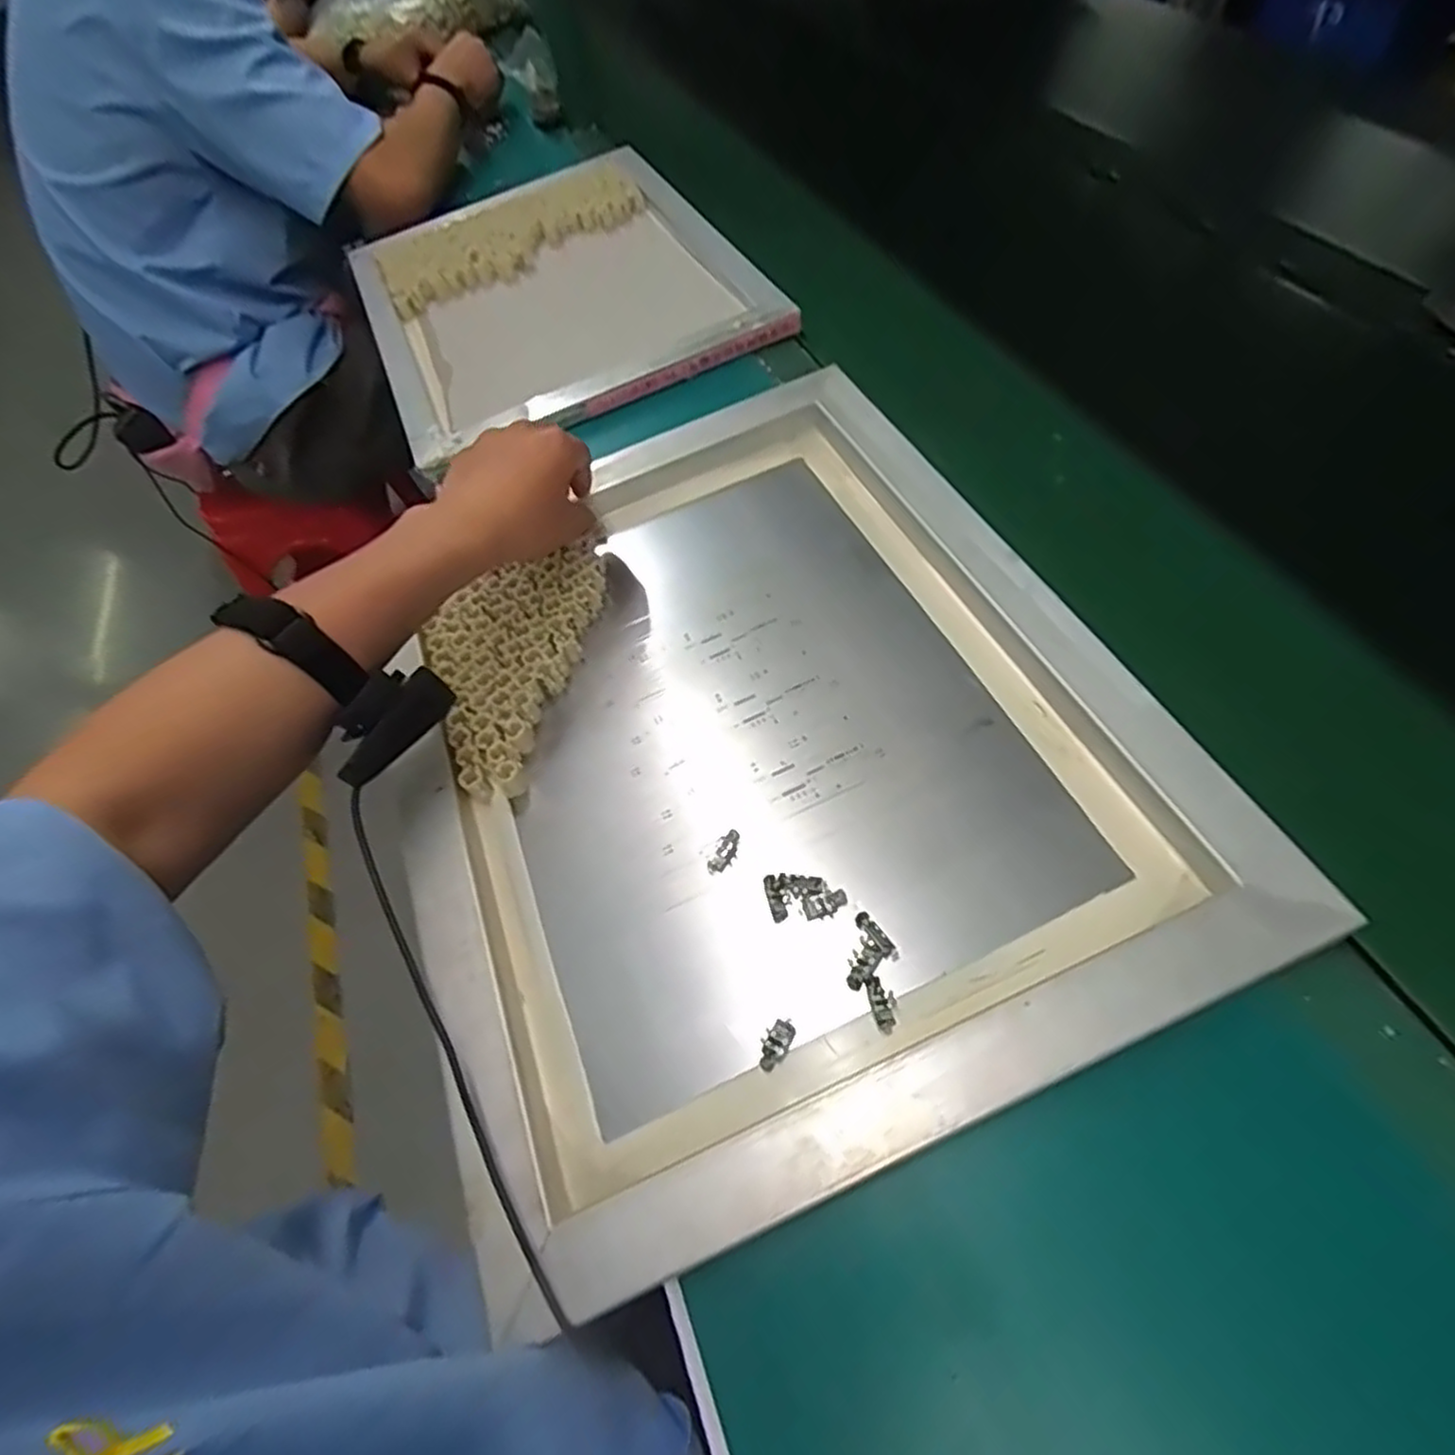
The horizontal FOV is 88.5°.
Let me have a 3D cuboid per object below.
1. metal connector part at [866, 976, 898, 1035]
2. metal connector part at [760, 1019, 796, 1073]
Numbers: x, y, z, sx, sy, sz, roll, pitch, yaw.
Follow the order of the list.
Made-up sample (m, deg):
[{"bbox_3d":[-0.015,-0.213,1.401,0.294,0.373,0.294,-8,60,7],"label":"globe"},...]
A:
[{"bbox_3d":[0.077,0.136,0.367,0.012,0.006,0.026,-15,57,0],"label":"metal connector part"},{"bbox_3d":[0.023,0.154,0.363,0.013,0.006,0.025,26,66,24],"label":"metal connector part"}]

